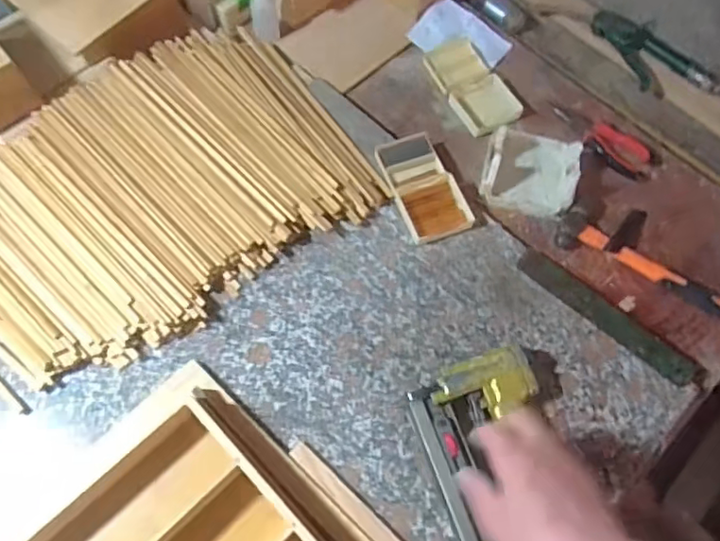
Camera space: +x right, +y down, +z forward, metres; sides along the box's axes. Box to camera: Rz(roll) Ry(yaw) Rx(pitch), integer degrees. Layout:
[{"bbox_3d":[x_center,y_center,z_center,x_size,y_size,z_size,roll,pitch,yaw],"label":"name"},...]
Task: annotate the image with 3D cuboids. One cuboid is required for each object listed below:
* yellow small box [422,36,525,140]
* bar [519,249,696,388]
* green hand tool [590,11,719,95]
[{"bbox_3d":[0.157,-0.257,0.801,0.082,0.020,0.155,-22,68,-12],"label":"yellow small box"},{"bbox_3d":[0.279,0.048,0.659,0.218,0.009,0.036,40,70,15],"label":"bar"},{"bbox_3d":[0.407,-0.295,0.803,0.196,0.031,0.078,35,69,13],"label":"green hand tool"}]

